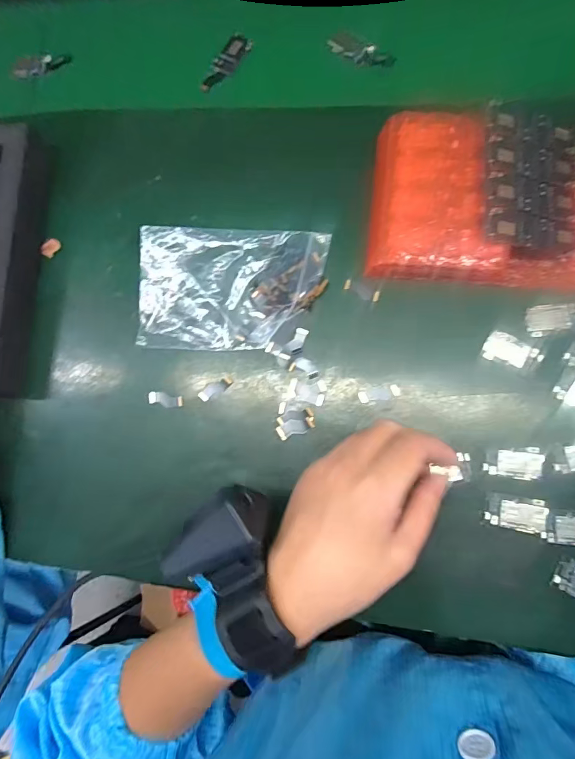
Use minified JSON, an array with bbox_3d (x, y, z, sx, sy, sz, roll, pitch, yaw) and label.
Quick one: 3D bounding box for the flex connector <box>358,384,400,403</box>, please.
[{"bbox_3d":[0.068,0.011,0.303,0.029,0.004,0.010,-11,84,7],"label":"flex connector"}]

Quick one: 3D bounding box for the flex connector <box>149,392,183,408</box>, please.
[{"bbox_3d":[-0.097,0.016,0.326,0.029,0.004,0.011,13,87,9],"label":"flex connector"}]

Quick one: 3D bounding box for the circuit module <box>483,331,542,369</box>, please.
[{"bbox_3d":[0.160,-0.020,0.290,0.038,0.004,0.021,16,87,9],"label":"circuit module"}]

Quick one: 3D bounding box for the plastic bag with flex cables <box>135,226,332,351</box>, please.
[{"bbox_3d":[-0.046,-0.072,0.321,0.148,0.014,0.096,2,85,8],"label":"plastic bag with flex cables"}]

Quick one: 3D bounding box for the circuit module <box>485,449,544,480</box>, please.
[{"bbox_3d":[0.156,0.058,0.282,0.038,0.004,0.021,0,85,8],"label":"circuit module"}]

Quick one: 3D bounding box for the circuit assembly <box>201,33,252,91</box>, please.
[{"bbox_3d":[-0.056,-0.280,0.365,0.020,0.005,0.060,37,91,9],"label":"circuit assembly"}]

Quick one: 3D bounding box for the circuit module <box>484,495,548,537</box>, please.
[{"bbox_3d":[0.156,0.091,0.278,0.040,0.004,0.022,9,86,9],"label":"circuit module"}]

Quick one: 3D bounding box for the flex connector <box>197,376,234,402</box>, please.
[{"bbox_3d":[-0.057,0.007,0.322,0.029,0.004,0.010,-29,82,5],"label":"flex connector"}]

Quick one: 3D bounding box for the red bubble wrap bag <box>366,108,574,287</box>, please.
[{"bbox_3d":[0.196,-0.123,0.282,0.268,0.028,0.120,5,86,8],"label":"red bubble wrap bag"}]

